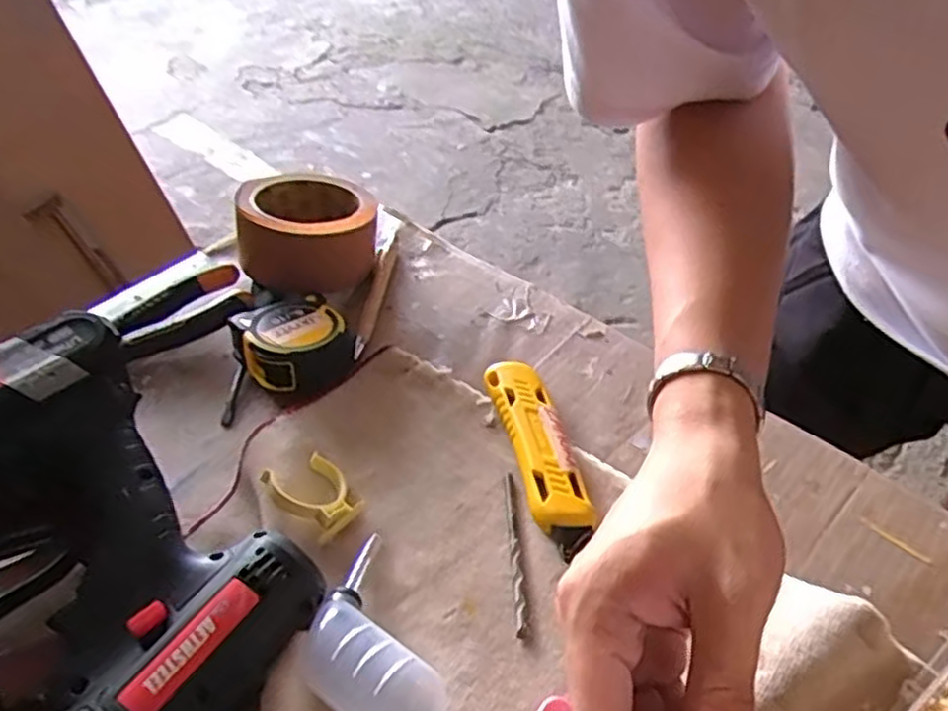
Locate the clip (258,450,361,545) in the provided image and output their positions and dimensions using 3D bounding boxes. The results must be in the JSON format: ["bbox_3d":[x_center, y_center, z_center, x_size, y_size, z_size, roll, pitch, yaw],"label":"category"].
[{"bbox_3d":[-0.086,0.073,0.401,0.047,0.024,0.042,32,53,31],"label":"clip"}]

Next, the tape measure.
[{"bbox_3d":[-0.115,-0.006,0.478,0.068,0.034,0.071,-1,43,1],"label":"tape measure"}]

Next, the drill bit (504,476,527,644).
[{"bbox_3d":[0.021,0.100,0.385,0.006,0.004,0.096,-2,43,-1],"label":"drill bit"}]

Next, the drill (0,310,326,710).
[{"bbox_3d":[-0.191,0.102,0.320,0.195,0.100,0.184,32,53,30],"label":"drill"}]

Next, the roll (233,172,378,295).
[{"bbox_3d":[-0.123,-0.100,0.549,0.096,0.063,0.098,-6,43,-4],"label":"roll"}]

